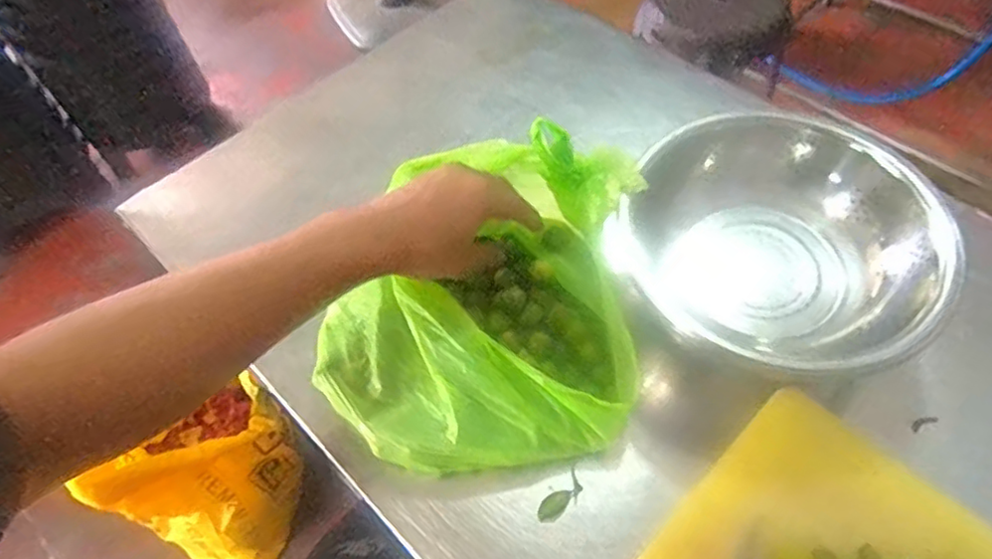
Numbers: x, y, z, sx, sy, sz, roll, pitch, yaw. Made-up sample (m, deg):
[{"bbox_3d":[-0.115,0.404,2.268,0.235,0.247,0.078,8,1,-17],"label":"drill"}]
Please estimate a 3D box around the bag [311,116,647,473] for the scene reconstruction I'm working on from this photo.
[{"bbox_3d":[-0.014,0.010,0.514,0.249,0.124,0.260,1,56,5],"label":"bag"}]

